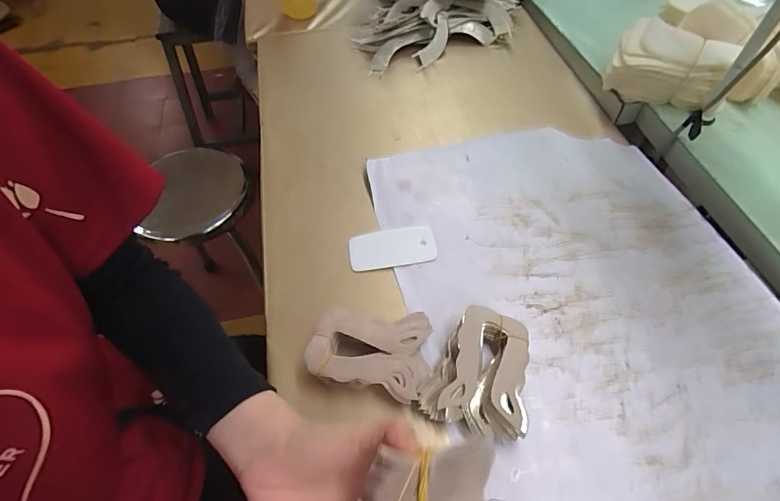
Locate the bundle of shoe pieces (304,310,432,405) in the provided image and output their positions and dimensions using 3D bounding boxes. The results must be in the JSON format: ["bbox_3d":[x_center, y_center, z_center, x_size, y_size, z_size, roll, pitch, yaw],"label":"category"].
[{"bbox_3d":[-0.017,0.100,0.424,0.114,0.037,0.088,11,57,11],"label":"bundle of shoe pieces"}]

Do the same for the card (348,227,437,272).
[{"bbox_3d":[0.003,-0.003,0.513,0.103,0.010,0.051,-9,55,-2],"label":"card"}]

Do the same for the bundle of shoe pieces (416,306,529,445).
[{"bbox_3d":[0.084,0.114,0.409,0.100,0.038,0.116,13,57,12],"label":"bundle of shoe pieces"}]

